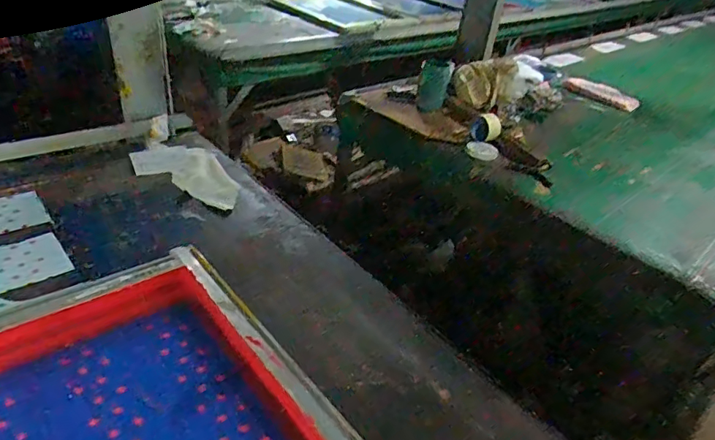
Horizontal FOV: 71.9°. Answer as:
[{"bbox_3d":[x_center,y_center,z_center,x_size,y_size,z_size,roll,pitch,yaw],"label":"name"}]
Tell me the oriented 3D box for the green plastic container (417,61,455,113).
[{"bbox_3d":[0.240,-0.426,1.618,0.098,0.150,0.072,17,34,13],"label":"green plastic container"}]

